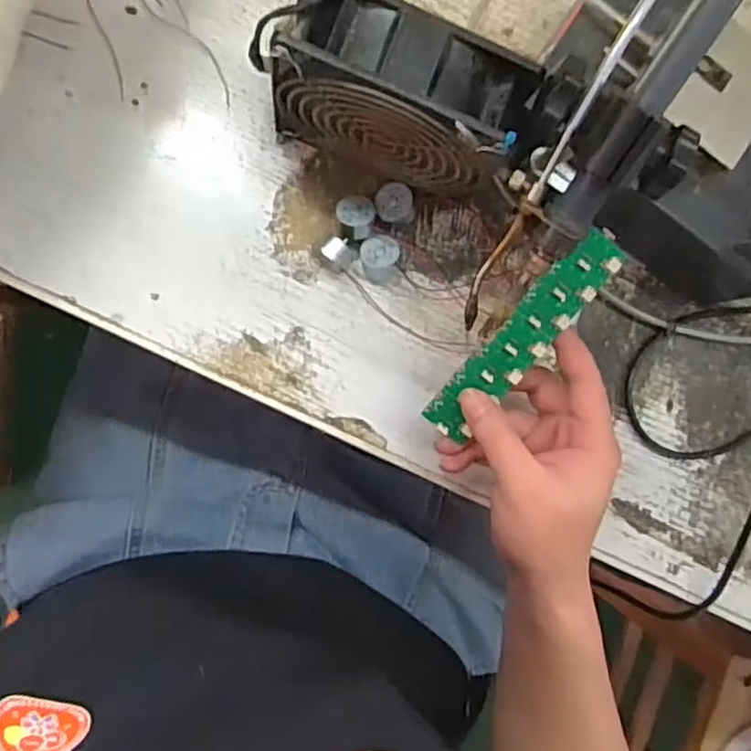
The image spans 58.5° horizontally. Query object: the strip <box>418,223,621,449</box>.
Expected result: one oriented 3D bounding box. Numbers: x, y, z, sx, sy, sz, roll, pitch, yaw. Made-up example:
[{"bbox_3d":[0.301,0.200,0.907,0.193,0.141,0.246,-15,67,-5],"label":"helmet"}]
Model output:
[{"bbox_3d":[0.081,-0.021,0.368,0.028,0.007,0.137,41,101,-6],"label":"strip"}]

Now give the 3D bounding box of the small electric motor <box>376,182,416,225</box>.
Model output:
[{"bbox_3d":[0.011,-0.104,0.410,0.021,0.020,0.025,-9,92,-6],"label":"small electric motor"}]

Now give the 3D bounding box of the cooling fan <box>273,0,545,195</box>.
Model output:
[{"bbox_3d":[0.006,-0.141,0.353,0.126,0.118,0.050,19,89,-8],"label":"cooling fan"}]

